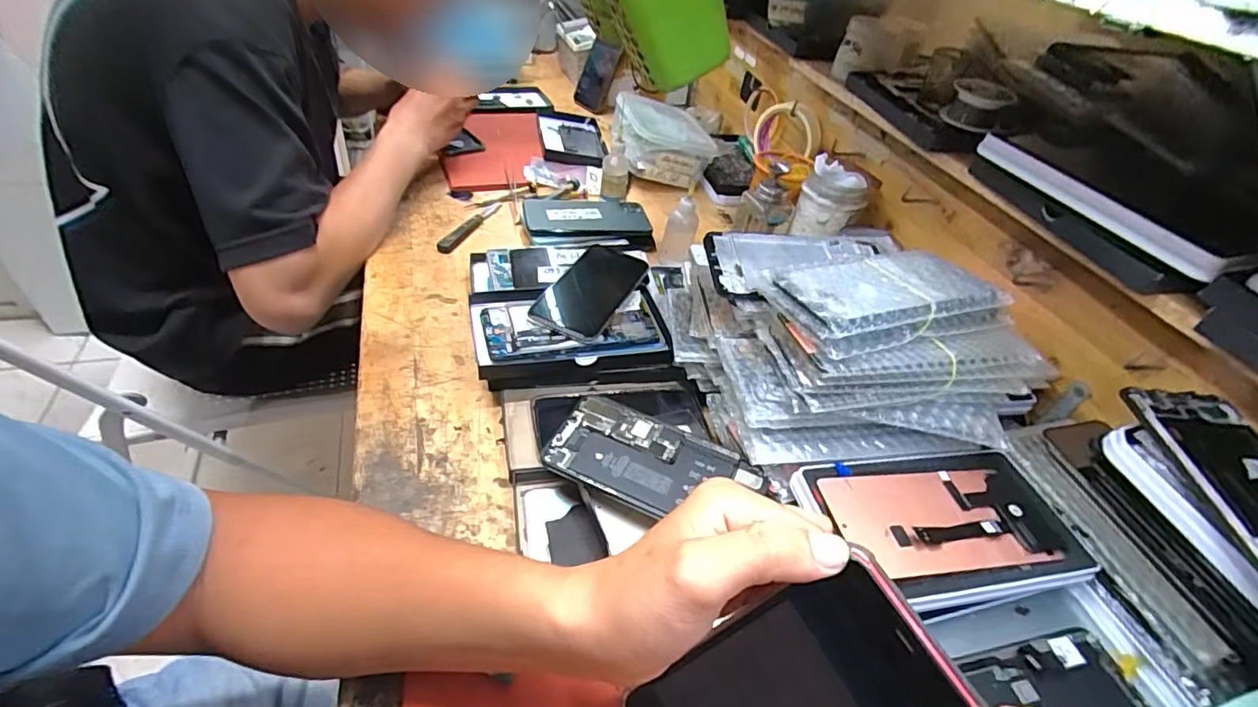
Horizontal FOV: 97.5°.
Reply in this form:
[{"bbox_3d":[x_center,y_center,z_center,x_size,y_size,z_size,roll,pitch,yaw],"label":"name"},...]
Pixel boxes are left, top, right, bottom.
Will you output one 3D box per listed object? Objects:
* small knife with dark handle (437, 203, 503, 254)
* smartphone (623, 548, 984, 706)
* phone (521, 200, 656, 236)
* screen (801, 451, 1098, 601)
[{"bbox_3d":[-0.194,-0.159,0.675,0.023,0.007,0.125,18,43,9],"label":"small knife with dark handle"},{"bbox_3d":[0.061,0.152,0.233,0.011,0.152,0.071,8,42,-52],"label":"smartphone"},{"bbox_3d":[-0.052,-0.175,0.694,0.155,0.016,0.083,-3,50,-15],"label":"phone"},{"bbox_3d":[0.212,0.108,0.370,0.169,0.008,0.094,-2,44,-13],"label":"screen"}]

